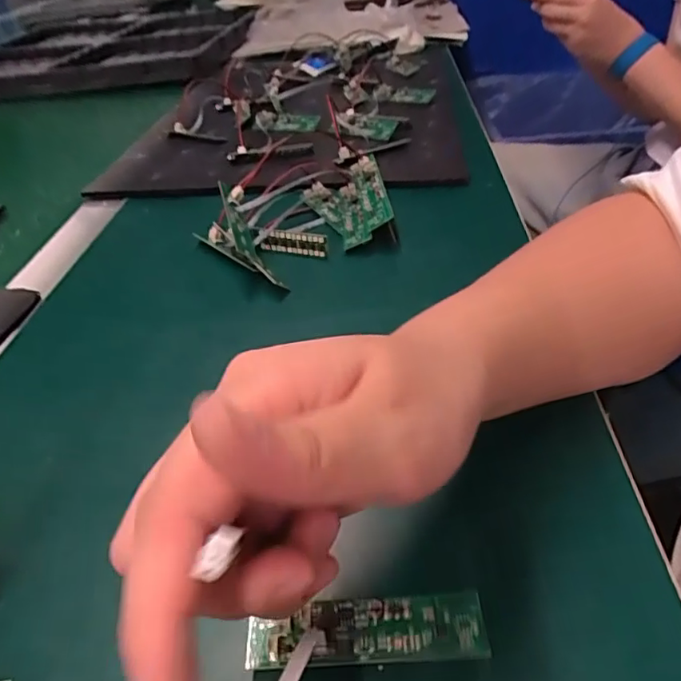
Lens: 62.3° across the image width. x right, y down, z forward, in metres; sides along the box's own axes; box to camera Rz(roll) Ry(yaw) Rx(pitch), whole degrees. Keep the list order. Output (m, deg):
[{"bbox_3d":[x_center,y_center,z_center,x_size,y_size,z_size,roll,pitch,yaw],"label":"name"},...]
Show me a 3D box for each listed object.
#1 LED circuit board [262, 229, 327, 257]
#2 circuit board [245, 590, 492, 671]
[{"bbox_3d":[-0.034,-0.072,0.418,0.050,0.019,0.008,4,40,13],"label":"LED circuit board"},{"bbox_3d":[0.009,0.102,0.199,0.082,0.008,0.021,-6,38,1],"label":"circuit board"}]

